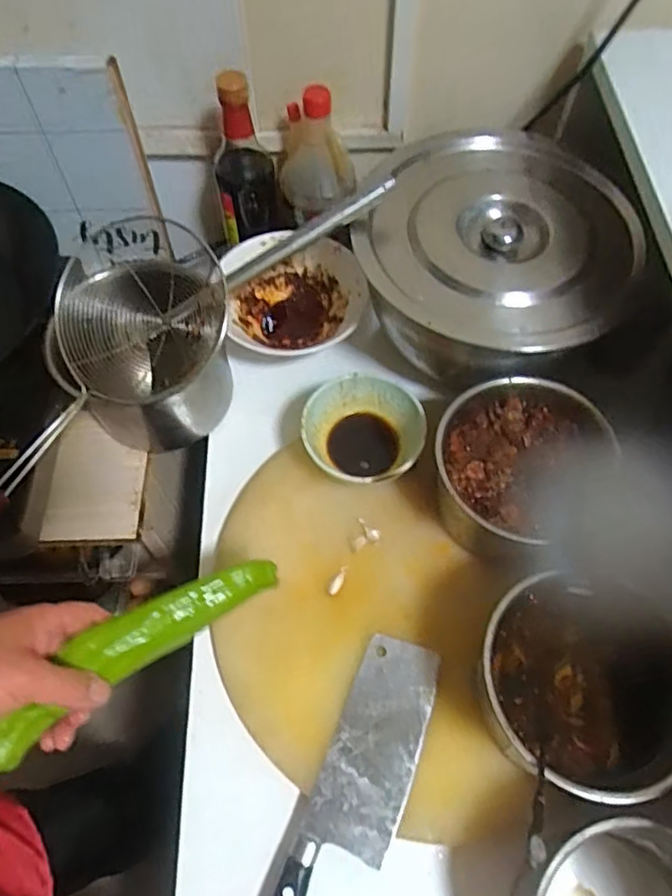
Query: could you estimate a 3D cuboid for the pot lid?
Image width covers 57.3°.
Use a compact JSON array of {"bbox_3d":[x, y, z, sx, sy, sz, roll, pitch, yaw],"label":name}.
[{"bbox_3d":[0.164,-0.209,0.612,0.255,0.044,0.279,0,63,-1],"label":"pot lid"}]

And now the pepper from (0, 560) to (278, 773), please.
[{"bbox_3d":[-0.150,0.148,0.458,0.228,0.028,0.045,-31,67,-24],"label":"pepper"}]

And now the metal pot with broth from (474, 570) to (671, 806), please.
[{"bbox_3d":[0.188,0.187,0.487,0.145,0.109,0.153,0,63,-1],"label":"metal pot with broth"}]

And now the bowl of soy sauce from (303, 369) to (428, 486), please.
[{"bbox_3d":[0.027,-0.015,0.616,0.117,0.055,0.121,0,63,-1],"label":"bowl of soy sauce"}]

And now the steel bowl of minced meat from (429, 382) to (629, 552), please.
[{"bbox_3d":[0.171,0.022,0.580,0.161,0.095,0.143,-15,64,-9],"label":"steel bowl of minced meat"}]

